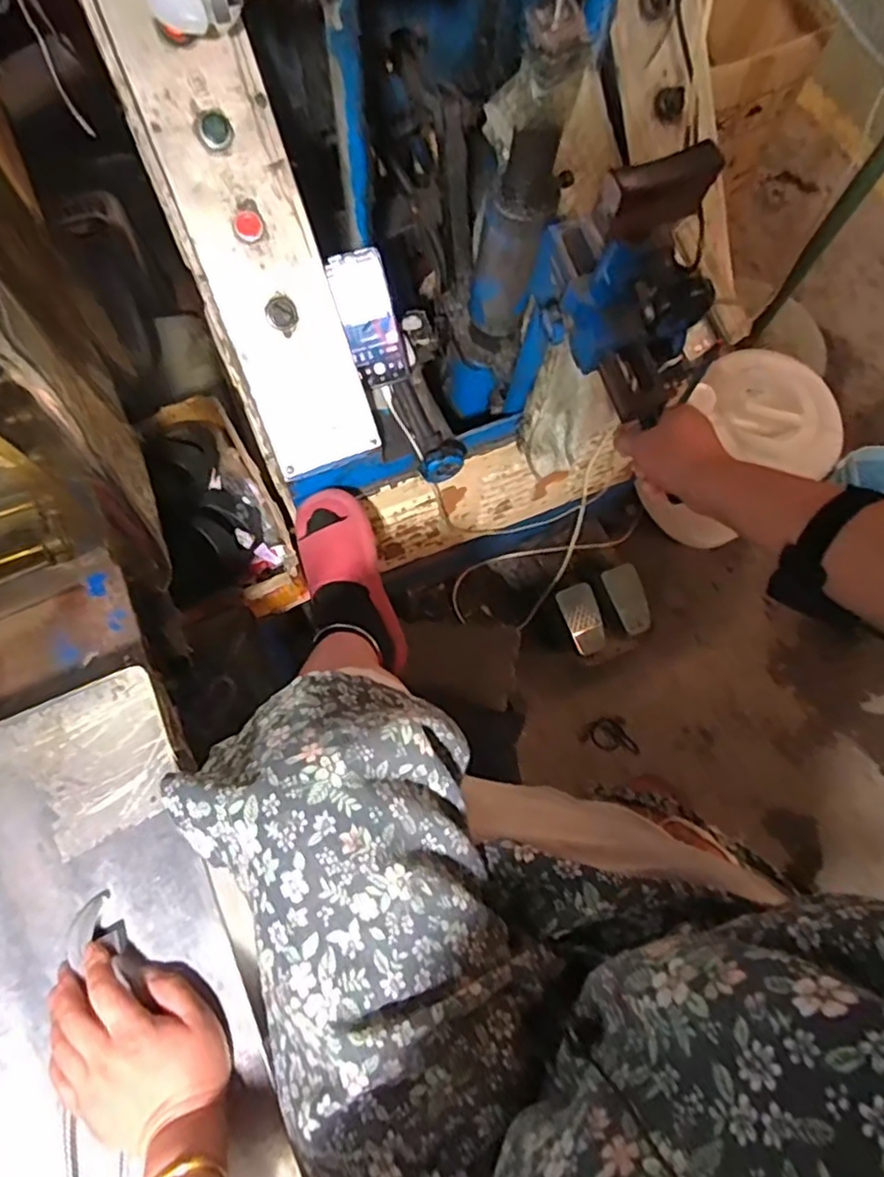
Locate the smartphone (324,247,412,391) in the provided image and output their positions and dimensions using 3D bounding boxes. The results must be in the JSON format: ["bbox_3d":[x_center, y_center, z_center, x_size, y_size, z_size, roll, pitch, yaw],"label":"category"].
[{"bbox_3d":[-0.090,-0.336,0.826,0.070,0.160,0.017,-11,30,11],"label":"smartphone"}]

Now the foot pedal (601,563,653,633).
[{"bbox_3d":[0.389,0.021,1.363,0.079,0.022,0.146,-28,97,-14],"label":"foot pedal"}]

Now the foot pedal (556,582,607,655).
[{"bbox_3d":[0.287,0.057,1.311,0.075,0.042,0.136,-23,74,-9],"label":"foot pedal"}]

